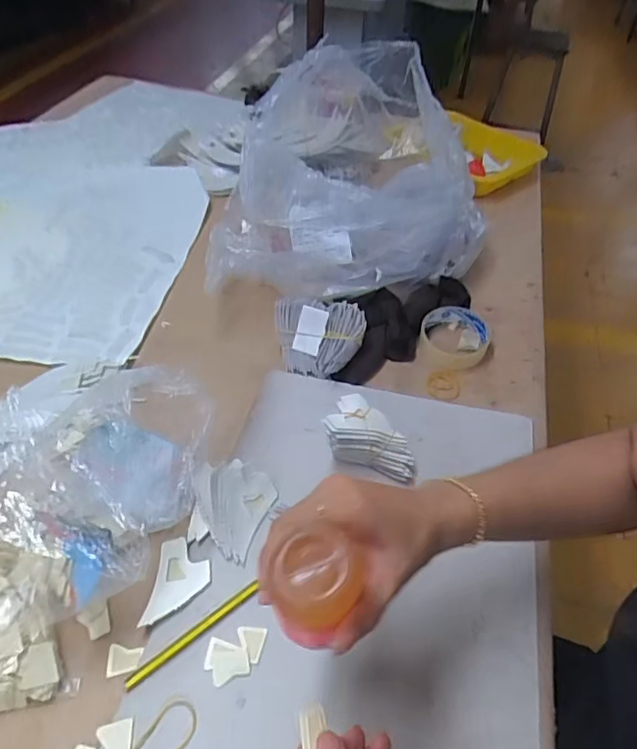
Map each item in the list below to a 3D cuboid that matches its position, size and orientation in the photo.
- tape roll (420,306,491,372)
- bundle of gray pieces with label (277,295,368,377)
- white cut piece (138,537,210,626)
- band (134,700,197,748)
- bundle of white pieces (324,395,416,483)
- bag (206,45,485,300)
[{"bbox_3d":[0.167,-0.046,0.680,0.081,0.026,0.092,11,47,7],"label":"tape roll"},{"bbox_3d":[0.001,-0.045,0.652,0.107,0.045,0.093,0,72,4],"label":"bundle of gray pieces with label"},{"bbox_3d":[-0.117,0.175,0.472,0.045,0.005,0.073,4,47,1],"label":"white cut piece"},{"bbox_3d":[-0.110,0.261,0.396,0.028,0.004,0.056,33,51,18],"label":"band"},{"bbox_3d":[0.054,0.063,0.559,0.089,0.053,0.056,11,47,7],"label":"bundle of white pieces"},{"bbox_3d":[0.028,-0.325,0.811,0.348,0.221,0.488,-4,47,-6],"label":"bag"}]

